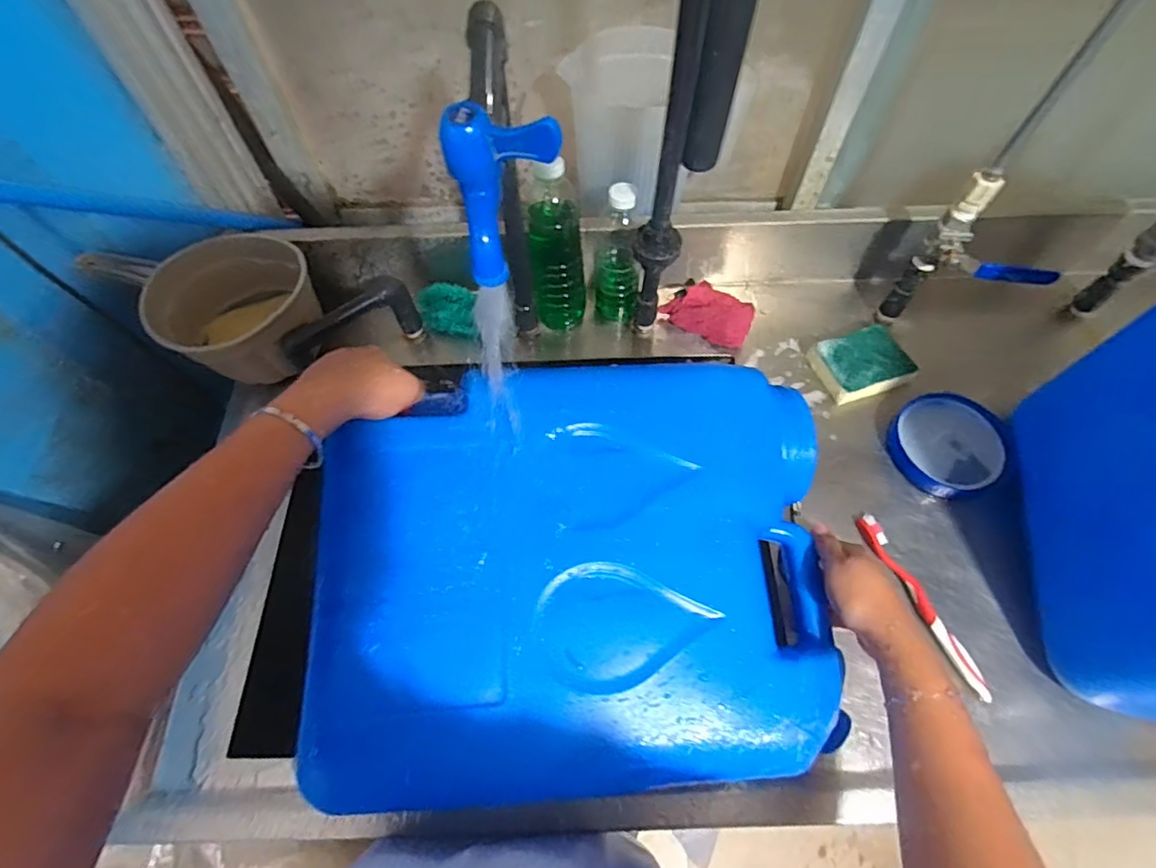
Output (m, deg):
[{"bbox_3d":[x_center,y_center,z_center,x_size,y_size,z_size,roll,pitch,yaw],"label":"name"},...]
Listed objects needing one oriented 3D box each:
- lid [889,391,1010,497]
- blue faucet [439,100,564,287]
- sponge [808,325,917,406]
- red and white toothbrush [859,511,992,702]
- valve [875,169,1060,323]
[{"bbox_3d":[0.410,0.009,0.610,0.129,0.027,0.114,-20,63,-9],"label":"lid"},{"bbox_3d":[-0.045,-0.137,0.298,0.054,0.079,0.063,-24,64,-11],"label":"blue faucet"},{"bbox_3d":[0.343,-0.086,0.657,0.100,0.028,0.079,-17,63,-8],"label":"sponge"},{"bbox_3d":[0.337,0.164,0.536,0.018,0.015,0.188,-22,63,-10],"label":"red and white toothbrush"},{"bbox_3d":[0.428,-0.167,0.595,0.128,0.202,0.044,37,68,19],"label":"valve"}]

